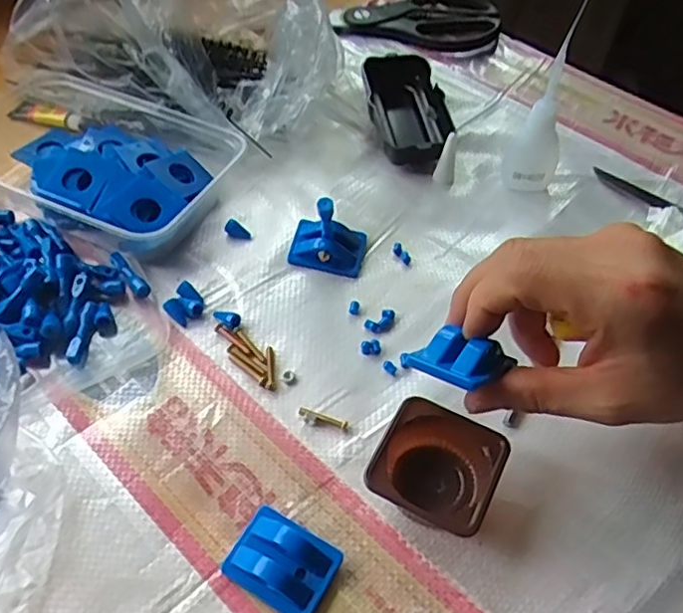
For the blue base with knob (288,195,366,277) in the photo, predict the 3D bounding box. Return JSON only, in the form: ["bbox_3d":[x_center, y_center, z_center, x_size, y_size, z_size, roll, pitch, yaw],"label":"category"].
[{"bbox_3d":[-0.008,-0.048,0.388,0.044,0.045,0.032,11,51,7],"label":"blue base with knob"}]

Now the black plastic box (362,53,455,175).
[{"bbox_3d":[0.047,-0.142,0.469,0.052,0.028,0.107,-5,51,-6],"label":"black plastic box"}]

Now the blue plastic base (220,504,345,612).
[{"bbox_3d":[-0.026,0.109,0.278,0.044,0.019,0.034,26,54,18],"label":"blue plastic base"}]

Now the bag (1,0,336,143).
[{"bbox_3d":[-0.108,-0.223,0.459,0.223,0.143,0.167,15,52,10],"label":"bag"}]

